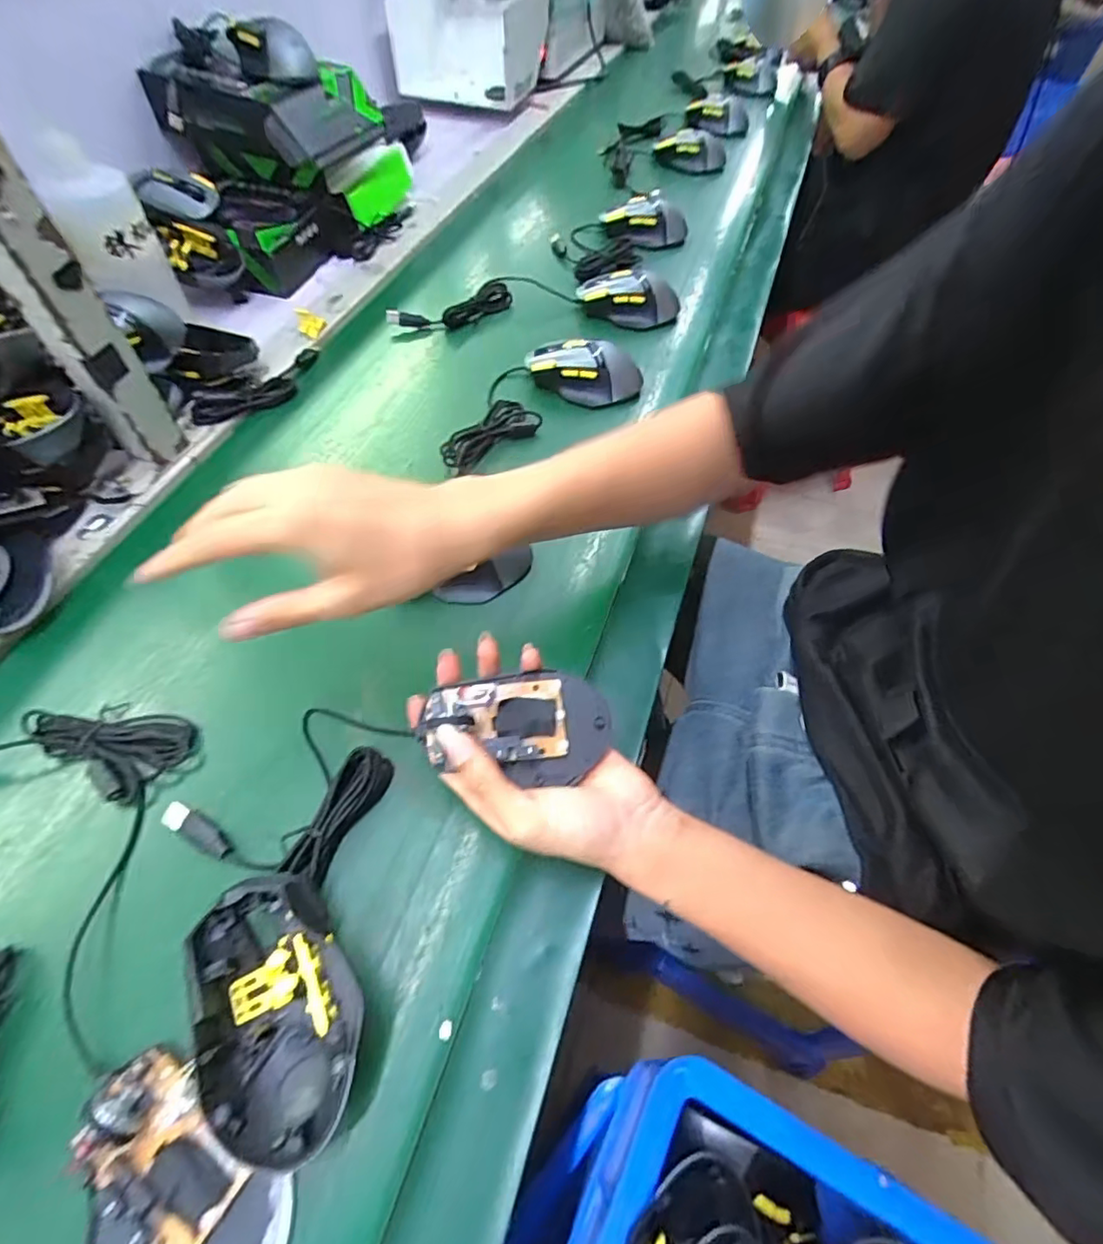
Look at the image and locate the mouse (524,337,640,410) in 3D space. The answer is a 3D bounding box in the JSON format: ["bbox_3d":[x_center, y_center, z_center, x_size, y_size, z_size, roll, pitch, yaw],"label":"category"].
[{"bbox_3d":[0.033,-0.259,0.589,0.114,0.042,0.062,-1,52,4],"label":"mouse"}]

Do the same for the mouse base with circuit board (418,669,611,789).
[{"bbox_3d":[-0.015,0.059,0.326,0.101,0.023,0.062,-4,74,-10],"label":"mouse base with circuit board"}]

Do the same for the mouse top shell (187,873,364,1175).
[{"bbox_3d":[-0.130,0.188,0.279,0.072,0.049,0.112,-20,53,-11],"label":"mouse top shell"}]

